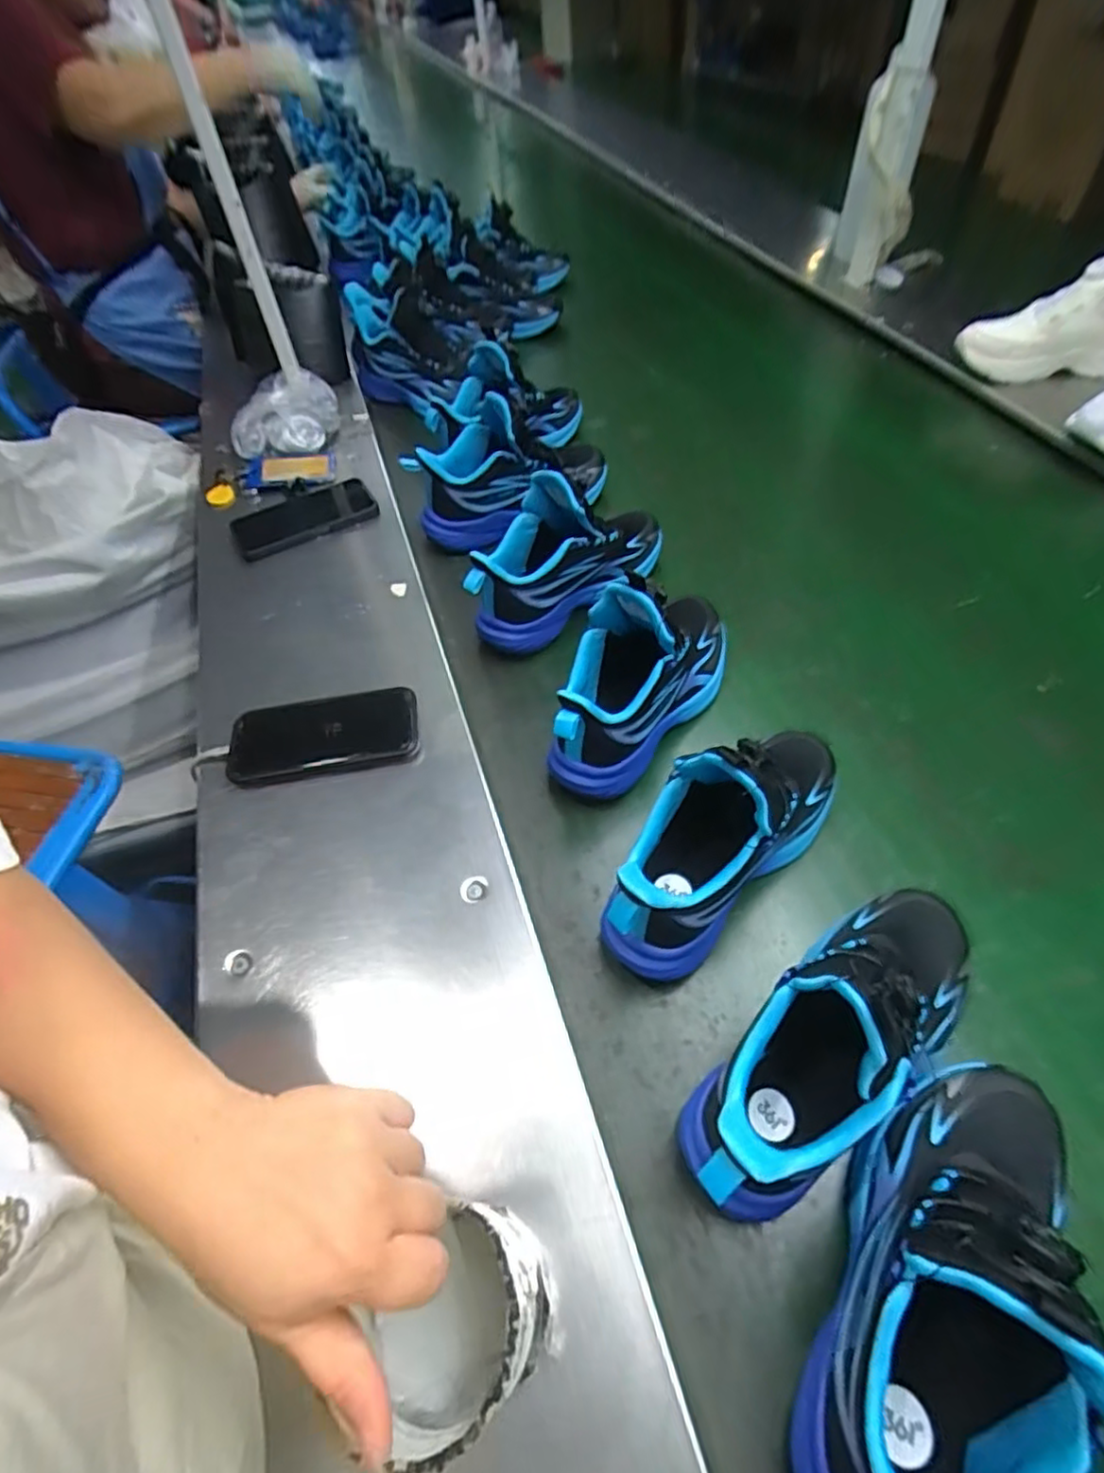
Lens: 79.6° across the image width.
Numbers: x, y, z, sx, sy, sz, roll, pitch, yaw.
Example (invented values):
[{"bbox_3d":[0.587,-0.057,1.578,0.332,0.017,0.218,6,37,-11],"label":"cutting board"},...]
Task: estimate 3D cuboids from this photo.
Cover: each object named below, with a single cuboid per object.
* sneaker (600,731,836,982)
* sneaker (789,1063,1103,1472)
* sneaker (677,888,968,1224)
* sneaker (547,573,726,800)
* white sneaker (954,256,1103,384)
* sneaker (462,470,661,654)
[{"bbox_3d":[0.125,0.058,0.461,0.233,0.123,0.079,-40,59,-21],"label":"sneaker"},{"bbox_3d":[0.194,0.256,0.302,0.088,0.127,0.231,21,59,22],"label":"sneaker"},{"bbox_3d":[0.173,0.170,0.375,0.236,0.123,0.086,-33,59,-21],"label":"sneaker"},{"bbox_3d":[0.079,-0.058,0.562,0.088,0.145,0.229,33,61,23],"label":"sneaker"},{"bbox_3d":[0.693,-0.550,0.884,0.245,0.120,0.095,-14,53,-3],"label":"white sneaker"},{"bbox_3d":[0.019,-0.180,0.663,0.233,0.133,0.091,-30,58,-19],"label":"sneaker"}]

